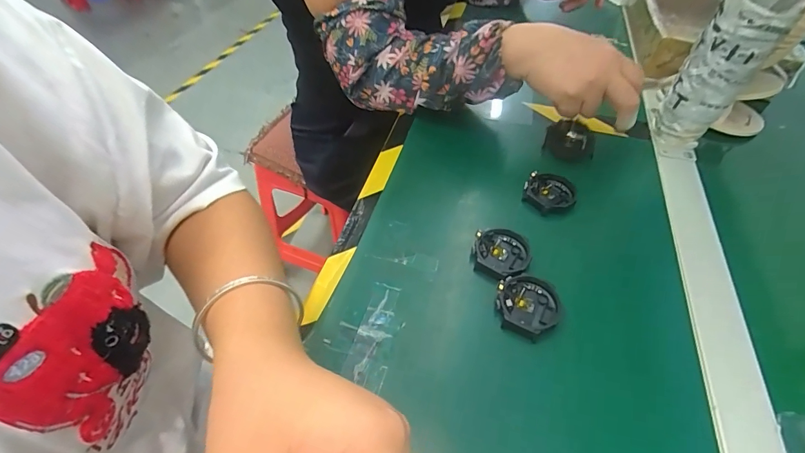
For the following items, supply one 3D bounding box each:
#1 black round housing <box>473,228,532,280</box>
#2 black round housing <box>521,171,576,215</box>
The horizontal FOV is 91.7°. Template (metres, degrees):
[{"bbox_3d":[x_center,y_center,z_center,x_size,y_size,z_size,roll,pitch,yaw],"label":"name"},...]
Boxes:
[{"bbox_3d":[0.087,0.024,0.345,0.048,0.011,0.051,1,49,-1],"label":"black round housing"},{"bbox_3d":[0.149,-0.034,0.397,0.049,0.013,0.048,1,49,-1],"label":"black round housing"}]

